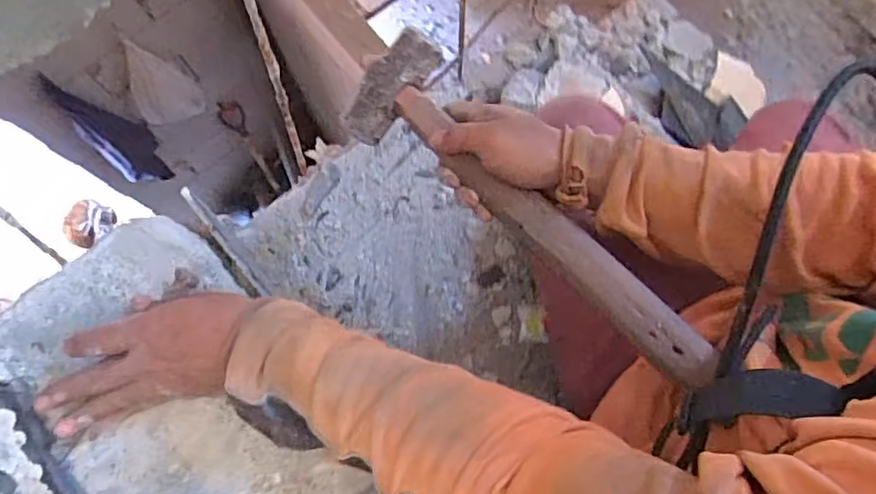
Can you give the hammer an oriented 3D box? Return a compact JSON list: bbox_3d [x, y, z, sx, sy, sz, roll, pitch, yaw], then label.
[{"bbox_3d":[0.062,-0.030,0.444,0.080,0.046,0.333,-43,74,-9],"label":"hammer"}]

